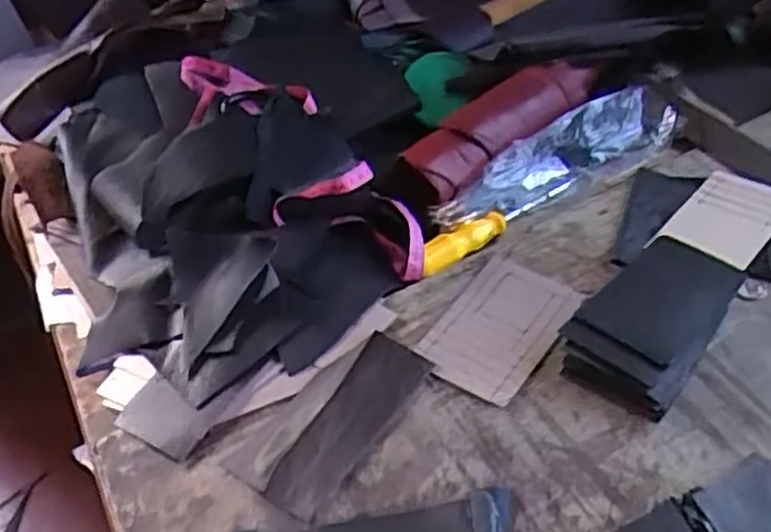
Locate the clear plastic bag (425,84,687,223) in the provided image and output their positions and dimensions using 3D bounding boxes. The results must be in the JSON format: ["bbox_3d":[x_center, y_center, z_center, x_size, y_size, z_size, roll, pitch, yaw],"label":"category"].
[{"bbox_3d":[0.170,-0.109,0.732,0.261,0.027,0.070,-28,48,-19],"label":"clear plastic bag"}]

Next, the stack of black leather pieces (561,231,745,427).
[{"bbox_3d":[0.207,0.036,0.583,0.086,0.029,0.165,27,55,30],"label":"stack of black leather pieces"}]

